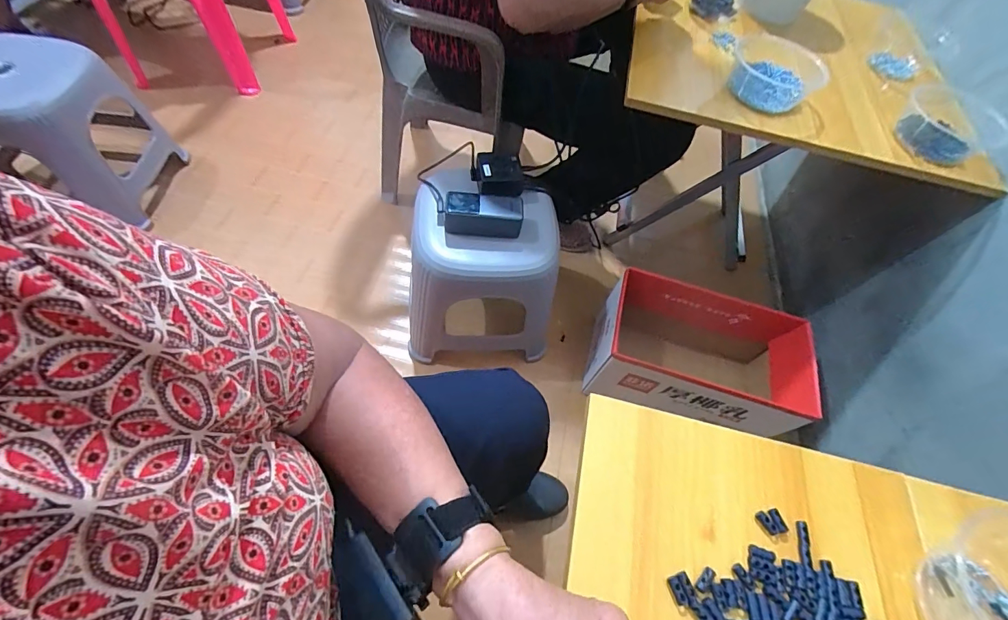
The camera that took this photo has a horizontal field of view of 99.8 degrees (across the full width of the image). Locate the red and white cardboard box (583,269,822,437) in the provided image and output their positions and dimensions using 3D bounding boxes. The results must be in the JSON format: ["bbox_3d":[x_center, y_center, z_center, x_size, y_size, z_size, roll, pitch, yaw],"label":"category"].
[{"bbox_3d":[0.389,0.108,0.891,0.393,0.215,0.222,19,59,3],"label":"red and white cardboard box"}]

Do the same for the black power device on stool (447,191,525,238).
[{"bbox_3d":[-0.034,-0.161,0.715,0.131,0.051,0.057,7,59,-4],"label":"black power device on stool"}]

